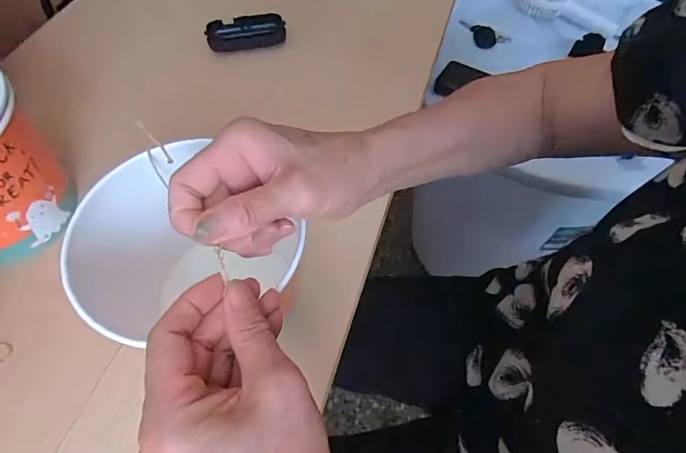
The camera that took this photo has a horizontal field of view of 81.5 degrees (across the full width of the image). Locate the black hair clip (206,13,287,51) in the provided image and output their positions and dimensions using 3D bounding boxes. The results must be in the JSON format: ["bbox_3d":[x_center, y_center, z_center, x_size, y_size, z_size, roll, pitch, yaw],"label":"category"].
[{"bbox_3d":[-0.140,-0.284,0.579,0.109,0.029,0.045,-10,58,-4],"label":"black hair clip"}]

